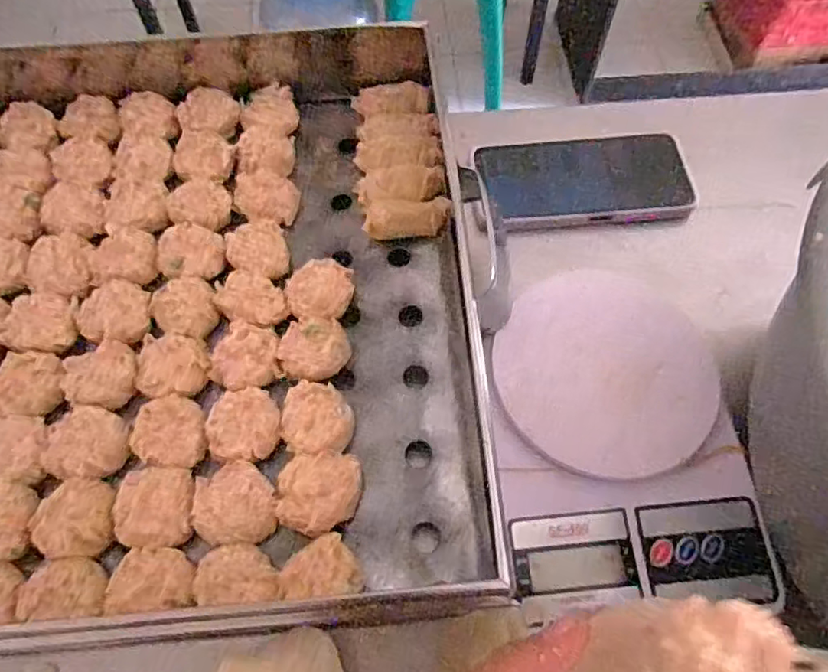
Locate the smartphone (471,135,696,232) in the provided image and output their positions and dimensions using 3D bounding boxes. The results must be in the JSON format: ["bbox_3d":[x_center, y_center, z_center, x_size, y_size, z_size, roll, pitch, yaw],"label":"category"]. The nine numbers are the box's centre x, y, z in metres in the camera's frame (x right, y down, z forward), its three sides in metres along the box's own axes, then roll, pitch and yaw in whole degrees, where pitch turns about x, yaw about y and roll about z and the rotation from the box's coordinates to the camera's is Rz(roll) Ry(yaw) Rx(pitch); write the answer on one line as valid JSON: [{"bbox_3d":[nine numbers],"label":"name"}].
[{"bbox_3d":[0.135,-0.122,0.458,0.155,0.014,0.084,-6,65,-4],"label":"smartphone"}]

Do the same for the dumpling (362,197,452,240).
[{"bbox_3d":[-0.005,-0.082,0.413,0.059,0.016,0.026,1,65,0],"label":"dumpling"}]

